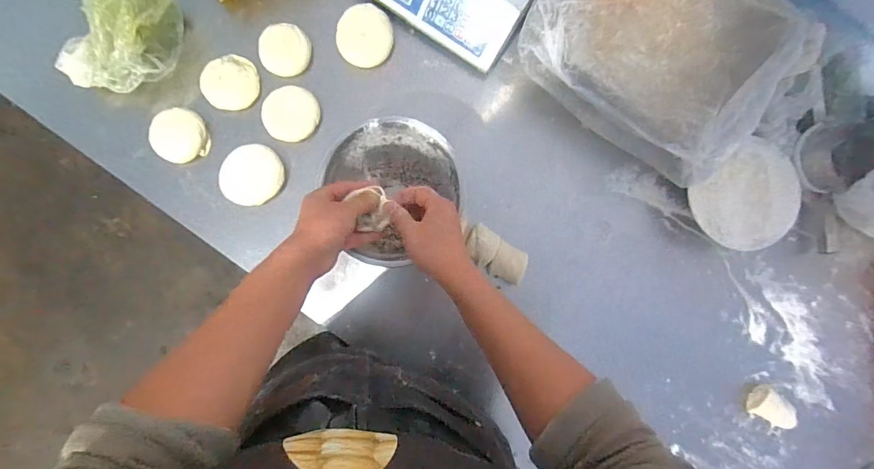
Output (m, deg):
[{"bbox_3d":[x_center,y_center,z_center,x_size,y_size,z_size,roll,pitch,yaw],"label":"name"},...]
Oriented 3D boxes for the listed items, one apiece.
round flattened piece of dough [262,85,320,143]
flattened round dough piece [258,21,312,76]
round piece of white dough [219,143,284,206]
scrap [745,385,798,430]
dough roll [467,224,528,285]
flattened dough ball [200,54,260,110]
[{"bbox_3d":[-0.224,-0.185,0.673,0.082,0.023,0.078,0,88,-2],"label":"round flattened piece of dough"},{"bbox_3d":[-0.232,-0.283,0.674,0.076,0.029,0.069,-34,89,-3],"label":"flattened round dough piece"},{"bbox_3d":[-0.285,-0.091,0.674,0.095,0.014,0.086,-40,90,-3],"label":"round piece of white dough"},{"bbox_3d":[0.527,0.273,0.687,0.074,0.028,0.047,36,87,0],"label":"scrap"},{"bbox_3d":[0.090,0.031,0.676,0.098,0.042,0.054,32,87,-1],"label":"dough roll"},{"bbox_3d":[-0.318,-0.234,0.676,0.080,0.016,0.080,0,88,-2],"label":"flattened dough ball"}]

